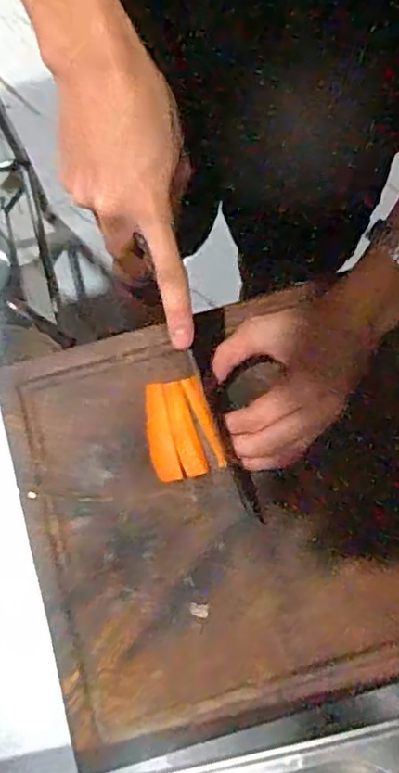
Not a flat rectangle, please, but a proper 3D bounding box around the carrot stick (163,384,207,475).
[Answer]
[{"bbox_3d":[-0.012,0.032,0.475,0.016,0.012,0.075,-16,74,-2],"label":"carrot stick"}]

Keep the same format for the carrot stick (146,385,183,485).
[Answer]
[{"bbox_3d":[-0.031,0.035,0.475,0.020,0.010,0.076,-12,74,-1],"label":"carrot stick"}]

